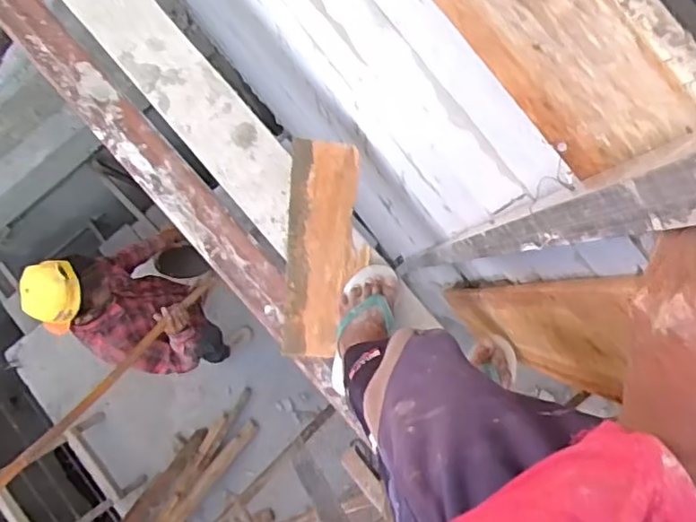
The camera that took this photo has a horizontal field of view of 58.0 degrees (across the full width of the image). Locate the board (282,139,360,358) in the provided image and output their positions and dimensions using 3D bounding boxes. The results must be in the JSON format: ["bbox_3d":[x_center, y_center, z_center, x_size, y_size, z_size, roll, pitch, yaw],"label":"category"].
[{"bbox_3d":[-0.059,-0.022,1.283,0.132,0.059,0.430,4,87,2],"label":"board"}]

